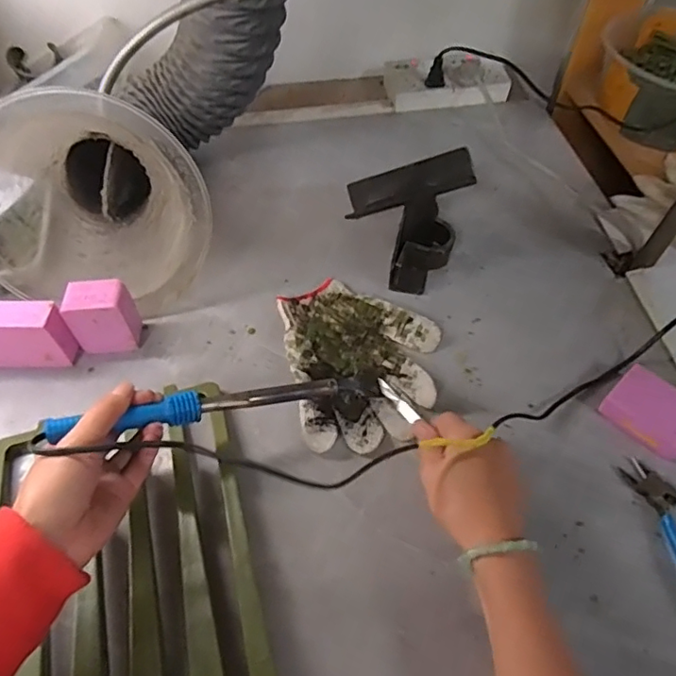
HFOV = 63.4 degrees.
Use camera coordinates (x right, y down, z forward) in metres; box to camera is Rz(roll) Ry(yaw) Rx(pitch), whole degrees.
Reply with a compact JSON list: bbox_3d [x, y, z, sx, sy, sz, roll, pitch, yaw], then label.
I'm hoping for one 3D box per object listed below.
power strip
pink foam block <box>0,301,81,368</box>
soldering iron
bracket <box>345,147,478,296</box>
[{"bbox_3d":[0.162,-0.385,0.813,0.180,0.041,0.101,-1,54,0],"label":"power strip"},{"bbox_3d":[-0.316,-0.002,0.530,0.114,0.072,0.035,-2,54,0],"label":"pink foam block"},{"bbox_3d":[-0.084,0.054,0.454,0.279,0.022,0.021,-5,51,-27],"label":"soldering iron"},{"bbox_3d":[0.075,-0.121,0.580,0.126,0.110,0.096,1,54,2],"label":"bracket"}]

